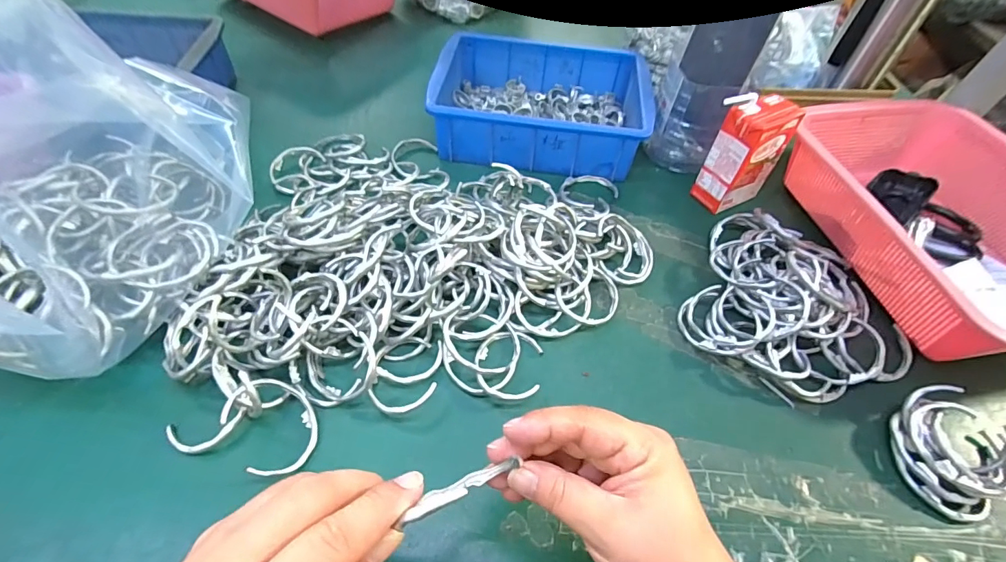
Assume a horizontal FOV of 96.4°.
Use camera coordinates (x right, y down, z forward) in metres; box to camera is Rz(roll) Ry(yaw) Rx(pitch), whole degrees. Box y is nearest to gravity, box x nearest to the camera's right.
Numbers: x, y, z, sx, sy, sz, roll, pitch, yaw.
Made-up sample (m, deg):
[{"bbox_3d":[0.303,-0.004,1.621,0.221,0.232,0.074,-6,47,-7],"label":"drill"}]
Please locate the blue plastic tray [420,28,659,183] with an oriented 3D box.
[{"bbox_3d":[0.044,-0.215,0.545,0.243,0.066,0.173,9,53,2],"label":"blue plastic tray"}]

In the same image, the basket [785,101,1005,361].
[{"bbox_3d":[0.425,-0.061,0.430,0.213,0.087,0.290,-6,54,-9],"label":"basket"}]

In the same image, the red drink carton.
[{"bbox_3d":[0.250,-0.130,0.472,0.073,0.115,0.044,-21,58,-19],"label":"red drink carton"}]

